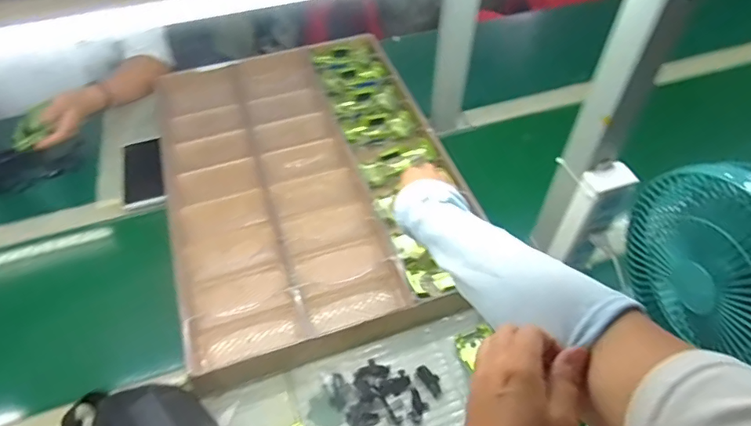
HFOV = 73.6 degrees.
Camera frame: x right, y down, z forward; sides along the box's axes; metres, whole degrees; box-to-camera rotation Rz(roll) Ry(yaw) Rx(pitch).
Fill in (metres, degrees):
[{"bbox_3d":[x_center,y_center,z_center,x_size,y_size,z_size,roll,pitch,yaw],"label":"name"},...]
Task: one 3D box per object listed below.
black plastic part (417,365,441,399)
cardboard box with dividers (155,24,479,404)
[{"bbox_3d":[0.073,0.222,0.665,0.020,0.005,0.045,-31,57,-23],"label":"black plastic part"},{"bbox_3d":[-0.115,-0.067,0.858,0.453,0.071,0.642,-15,53,-12],"label":"cardboard box with dividers"}]

